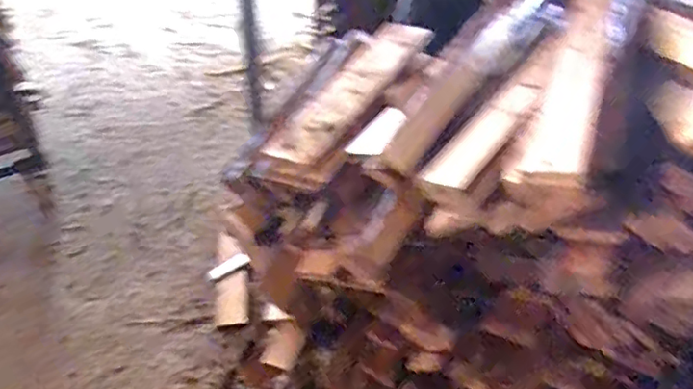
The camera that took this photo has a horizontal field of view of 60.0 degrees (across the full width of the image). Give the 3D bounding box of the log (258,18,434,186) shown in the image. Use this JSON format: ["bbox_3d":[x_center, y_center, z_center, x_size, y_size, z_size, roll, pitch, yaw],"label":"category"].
[{"bbox_3d":[0.010,-0.186,1.100,0.130,0.061,0.490,21,47,17],"label":"log"}]

